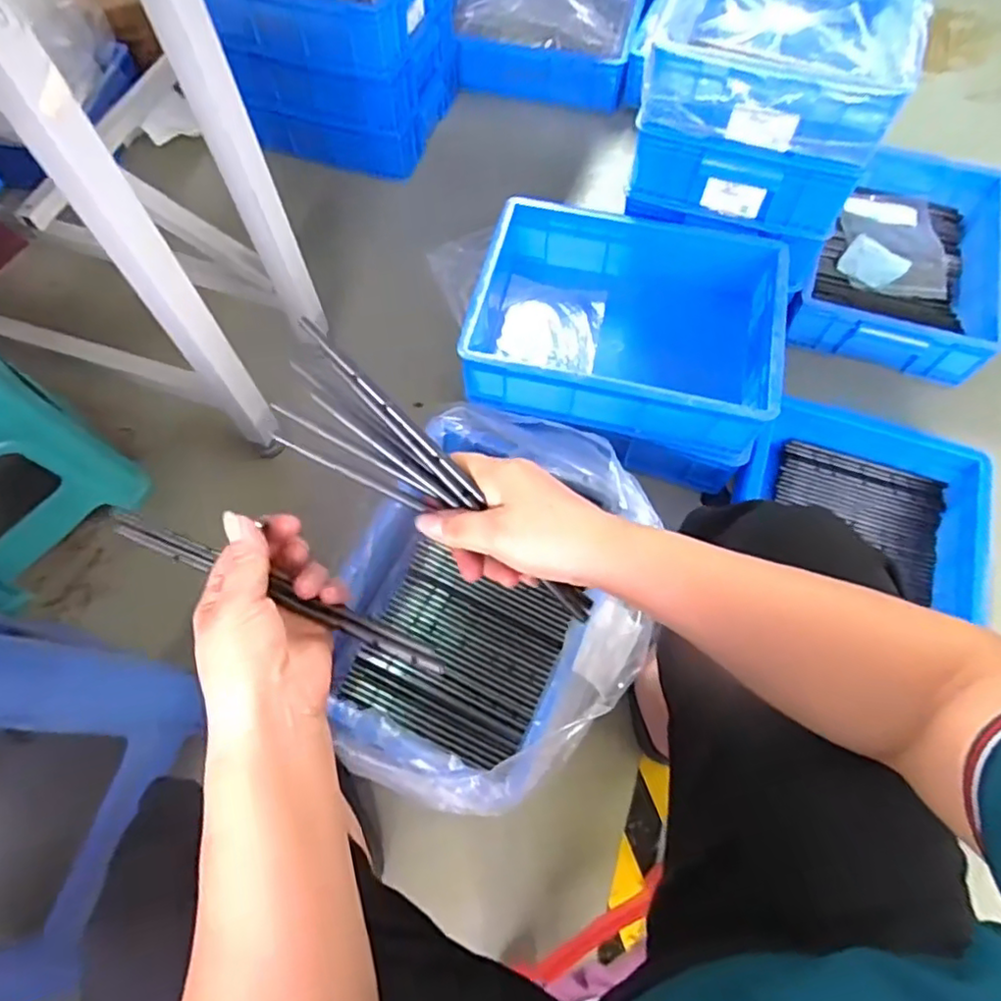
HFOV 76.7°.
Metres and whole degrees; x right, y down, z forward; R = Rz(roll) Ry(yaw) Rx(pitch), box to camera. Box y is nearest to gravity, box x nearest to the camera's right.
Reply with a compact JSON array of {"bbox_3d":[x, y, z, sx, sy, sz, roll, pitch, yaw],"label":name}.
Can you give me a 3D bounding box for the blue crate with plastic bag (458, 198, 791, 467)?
[{"bbox_3d":[0.177,-0.248,0.913,0.406,0.152,0.333,10,66,5],"label":"blue crate with plastic bag"}]

